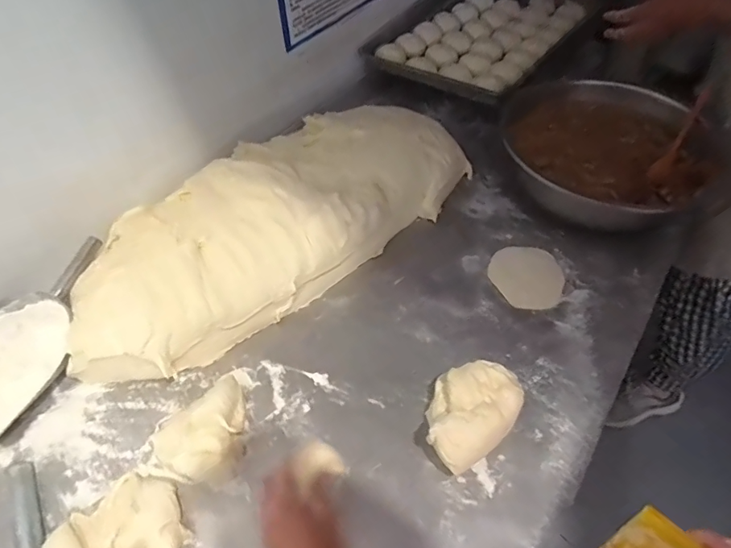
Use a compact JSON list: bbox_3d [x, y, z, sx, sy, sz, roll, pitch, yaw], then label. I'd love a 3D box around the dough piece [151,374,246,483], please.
[{"bbox_3d":[-0.197,0.197,0.584,0.119,0.059,0.127,35,59,24],"label":"dough piece"}]

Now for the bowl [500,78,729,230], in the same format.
[{"bbox_3d":[0.443,-0.221,0.871,0.376,0.139,0.335,-36,60,-25],"label":"bowl"}]

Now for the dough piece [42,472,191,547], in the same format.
[{"bbox_3d":[-0.261,0.293,0.497,0.138,0.061,0.128,0,52,0],"label":"dough piece"}]

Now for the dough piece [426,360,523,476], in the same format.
[{"bbox_3d":[0.132,0.177,0.590,0.097,0.072,0.141,37,61,26],"label":"dough piece"}]

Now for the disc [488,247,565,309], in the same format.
[{"bbox_3d":[0.274,0.002,0.768,0.119,0.010,0.120,0,52,0],"label":"disc"}]

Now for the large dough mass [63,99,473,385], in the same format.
[{"bbox_3d":[-0.139,-0.103,0.785,0.722,0.112,0.325,-34,59,-24],"label":"large dough mass"}]

